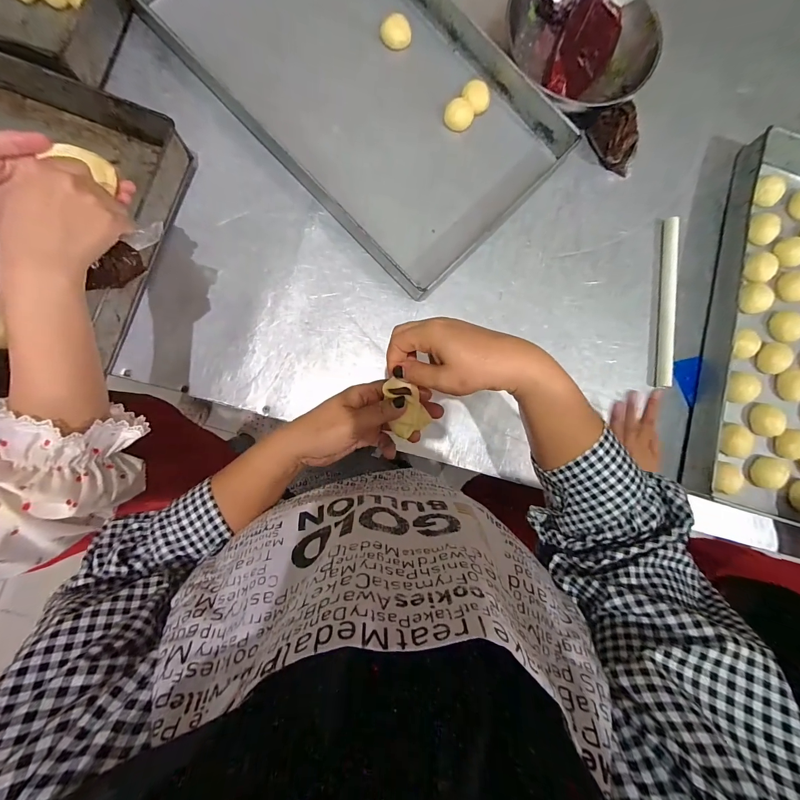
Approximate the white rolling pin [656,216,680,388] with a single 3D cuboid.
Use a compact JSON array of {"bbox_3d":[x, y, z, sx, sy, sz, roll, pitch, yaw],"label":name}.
[{"bbox_3d":[0.443,-0.163,0.569,0.022,0.017,0.288,8,85,-4],"label":"white rolling pin"}]

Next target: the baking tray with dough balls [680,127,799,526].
[{"bbox_3d":[0.700,-0.117,0.571,0.380,0.046,0.640,16,84,-4],"label":"baking tray with dough balls"}]

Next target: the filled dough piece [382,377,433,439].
[{"bbox_3d":[0.004,0.006,0.337,0.038,0.024,0.056,-28,88,-6],"label":"filled dough piece"}]

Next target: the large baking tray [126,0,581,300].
[{"bbox_3d":[-0.059,-0.508,0.533,0.387,0.050,0.629,-45,90,-7],"label":"large baking tray"}]

